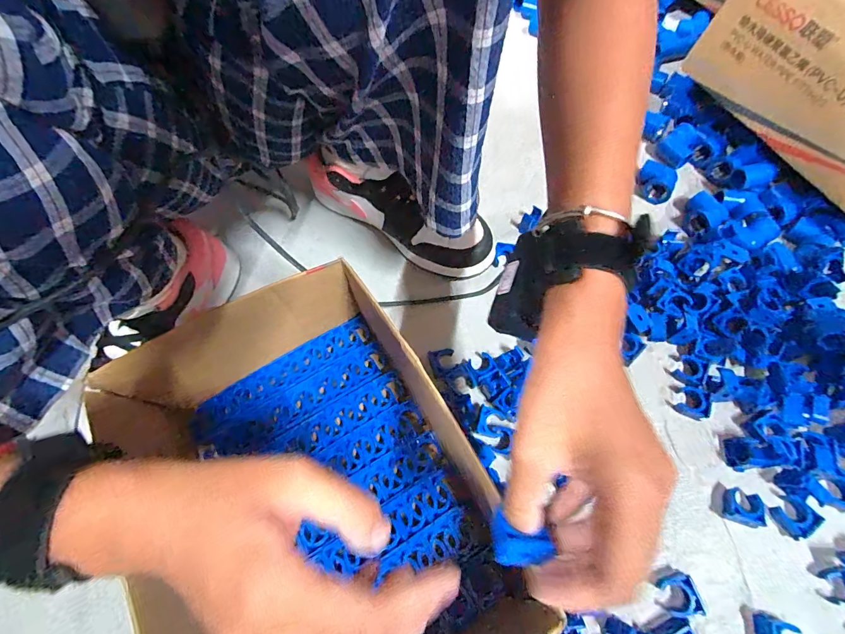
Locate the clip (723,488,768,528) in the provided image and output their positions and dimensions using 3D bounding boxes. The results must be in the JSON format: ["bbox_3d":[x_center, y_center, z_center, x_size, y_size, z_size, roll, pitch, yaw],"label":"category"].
[{"bbox_3d":[0.276,0.163,0.336,0.028,0.015,0.028,17,66,10],"label":"clip"}]

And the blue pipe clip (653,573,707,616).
[{"bbox_3d":[0.204,0.224,0.316,0.028,0.017,0.029,-10,64,-3],"label":"blue pipe clip"}]

